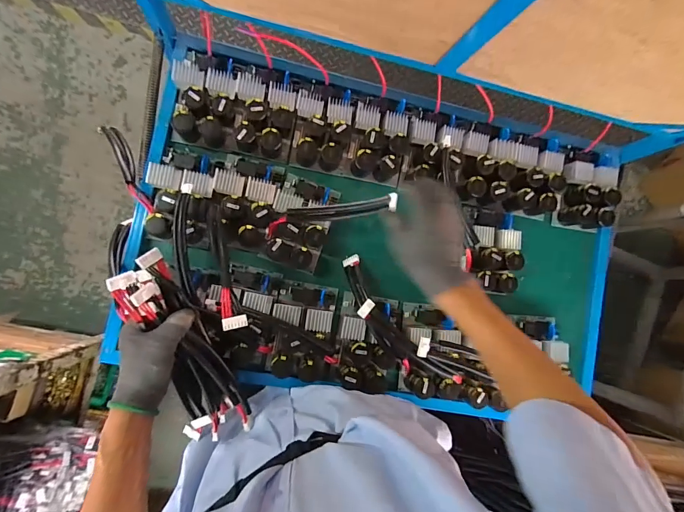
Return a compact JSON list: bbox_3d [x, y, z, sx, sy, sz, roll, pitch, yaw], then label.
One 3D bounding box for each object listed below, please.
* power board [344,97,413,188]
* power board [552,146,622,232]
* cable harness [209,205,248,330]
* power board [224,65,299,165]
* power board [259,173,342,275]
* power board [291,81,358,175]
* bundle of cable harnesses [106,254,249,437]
[{"bbox_3d":[0.069,-0.205,0.628,0.100,0.057,0.142,12,85,-7],"label":"power board"},{"bbox_3d":[0.460,-0.130,0.687,0.108,0.061,0.150,8,85,-8],"label":"power board"},{"bbox_3d":[-0.164,-0.001,0.494,0.026,0.036,0.210,-16,60,-9],"label":"cable harness"},{"bbox_3d":[-0.130,-0.244,0.613,0.105,0.071,0.144,13,85,-7],"label":"power board"},{"bbox_3d":[-0.068,-0.057,0.602,0.096,0.060,0.152,18,84,-7],"label":"power board"},{"bbox_3d":[-0.032,-0.228,0.628,0.100,0.061,0.147,9,85,-8],"label":"power board"},{"bbox_3d":[-0.222,0.140,0.494,0.101,0.057,0.307,-21,115,-9],"label":"bundle of cable harnesses"}]

